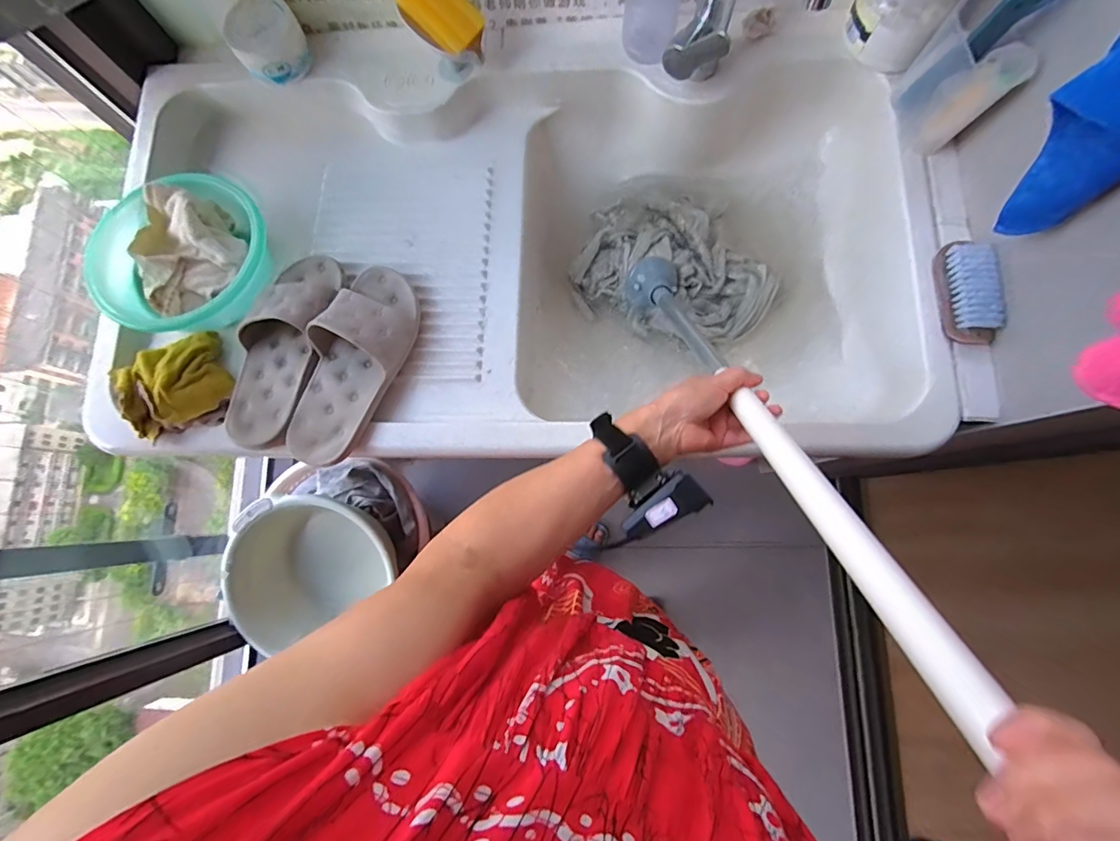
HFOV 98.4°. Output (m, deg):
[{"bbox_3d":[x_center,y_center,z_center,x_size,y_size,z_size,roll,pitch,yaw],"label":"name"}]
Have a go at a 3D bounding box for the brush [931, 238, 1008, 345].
[{"bbox_3d":[0.484,-0.152,0.569,0.058,0.027,0.119,2,78,1],"label":"brush"}]

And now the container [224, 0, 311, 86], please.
[{"bbox_3d":[-0.409,-0.531,0.675,0.096,0.055,0.101,-33,80,-6],"label":"container"}]

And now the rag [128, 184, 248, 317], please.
[{"bbox_3d":[-0.509,-0.226,0.648,0.148,0.063,0.144,-39,80,-7],"label":"rag"}]

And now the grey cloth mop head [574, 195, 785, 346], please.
[{"bbox_3d":[0.182,-0.233,0.762,0.301,0.052,0.201,19,79,5],"label":"grey cloth mop head"}]

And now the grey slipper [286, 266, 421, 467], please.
[{"bbox_3d":[-0.262,-0.077,0.600,0.114,0.069,0.264,23,80,5],"label":"grey slipper"}]

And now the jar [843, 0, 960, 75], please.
[{"bbox_3d":[0.421,-0.514,0.607,0.110,0.087,0.086,32,81,7],"label":"jar"}]

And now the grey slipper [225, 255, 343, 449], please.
[{"bbox_3d":[-0.352,-0.097,0.614,0.102,0.079,0.262,17,79,4],"label":"grey slipper"}]

